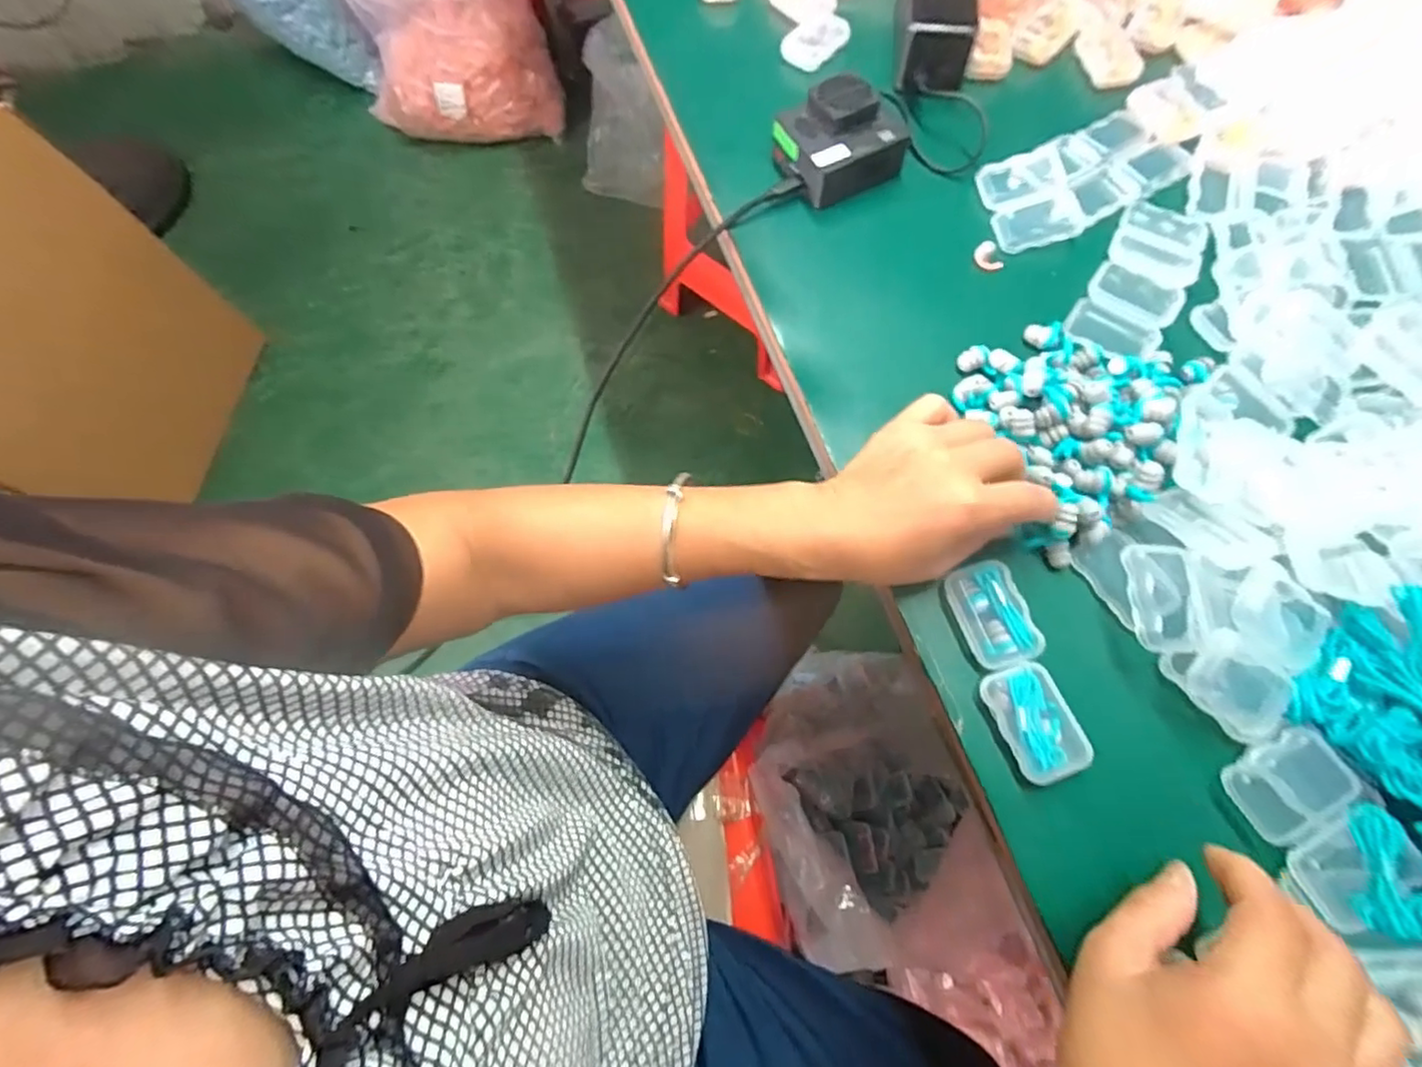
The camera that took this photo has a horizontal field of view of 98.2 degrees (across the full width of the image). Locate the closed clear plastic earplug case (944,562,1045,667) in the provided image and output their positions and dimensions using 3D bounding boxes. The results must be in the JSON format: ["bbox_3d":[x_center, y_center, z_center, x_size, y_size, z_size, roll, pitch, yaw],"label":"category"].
[{"bbox_3d":[0.154,0.045,0.338,0.037,0.015,0.055,-19,69,-5],"label":"closed clear plastic earplug case"}]

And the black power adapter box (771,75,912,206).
[{"bbox_3d":[0.095,-0.288,0.451,0.083,0.052,0.066,-24,69,-7],"label":"black power adapter box"}]

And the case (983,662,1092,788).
[{"bbox_3d":[0.166,0.097,0.316,0.034,0.016,0.055,-21,69,-6],"label":"case"}]

